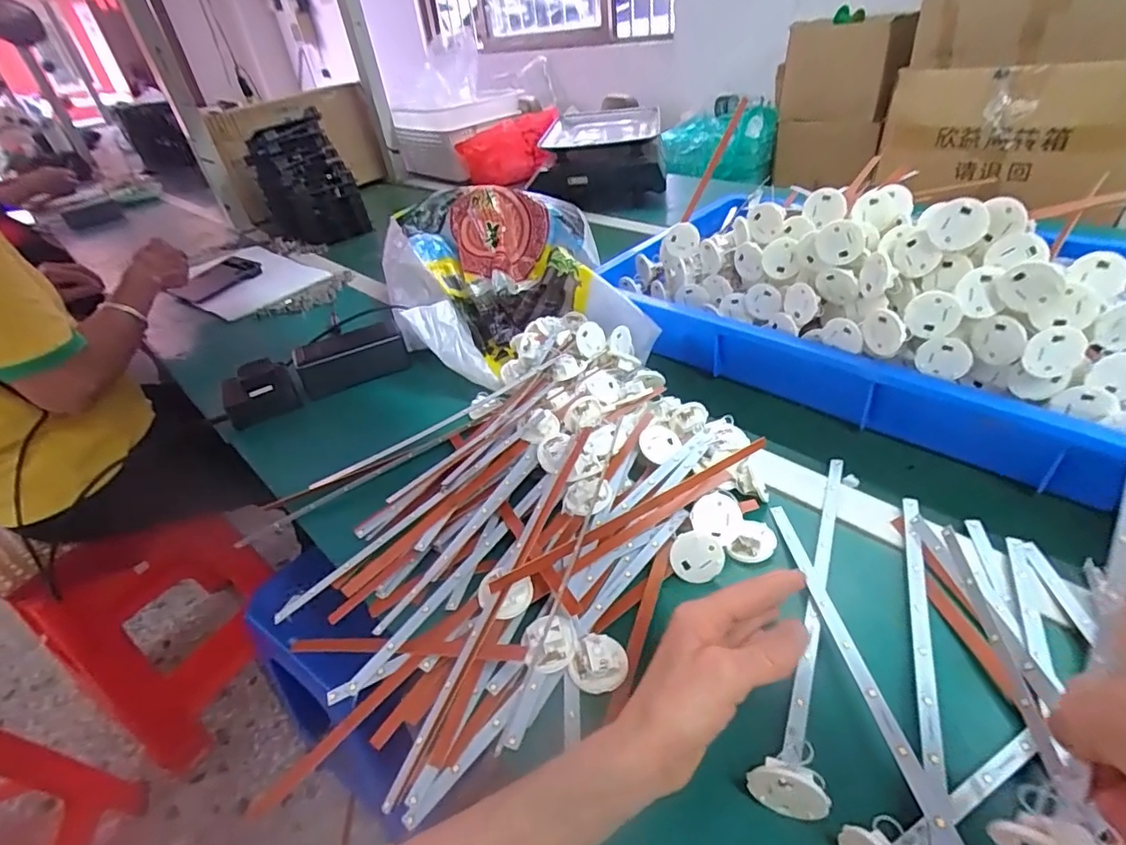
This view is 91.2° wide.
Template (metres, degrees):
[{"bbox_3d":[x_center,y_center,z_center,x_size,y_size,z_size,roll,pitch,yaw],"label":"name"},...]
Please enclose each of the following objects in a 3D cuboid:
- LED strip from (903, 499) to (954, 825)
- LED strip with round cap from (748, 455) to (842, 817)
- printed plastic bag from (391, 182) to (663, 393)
[{"bbox_3d":[0.231,0.131,0.358,0.012,0.009,0.222,9,40,21],"label":"LED strip"},{"bbox_3d":[0.176,0.110,0.380,0.034,0.032,0.285,12,41,24],"label":"LED strip with round cap"},{"bbox_3d":[-0.092,-0.207,0.734,0.276,0.124,0.417,-15,37,-10],"label":"printed plastic bag"}]

